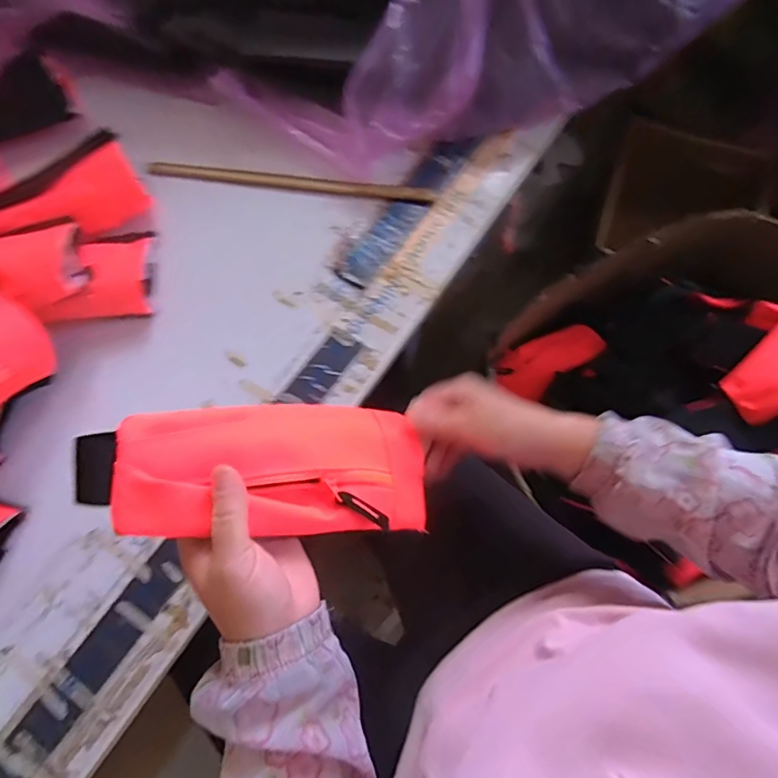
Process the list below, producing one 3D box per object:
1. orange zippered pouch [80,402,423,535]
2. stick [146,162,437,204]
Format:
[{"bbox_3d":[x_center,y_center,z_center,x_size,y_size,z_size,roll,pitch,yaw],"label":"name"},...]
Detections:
[{"bbox_3d":[-0.072,0.055,0.349,0.243,0.038,0.094,6,69,-33],"label":"orange zippered pouch"},{"bbox_3d":[-0.113,-0.240,0.571,0.330,0.015,0.019,7,73,4],"label":"stick"}]

